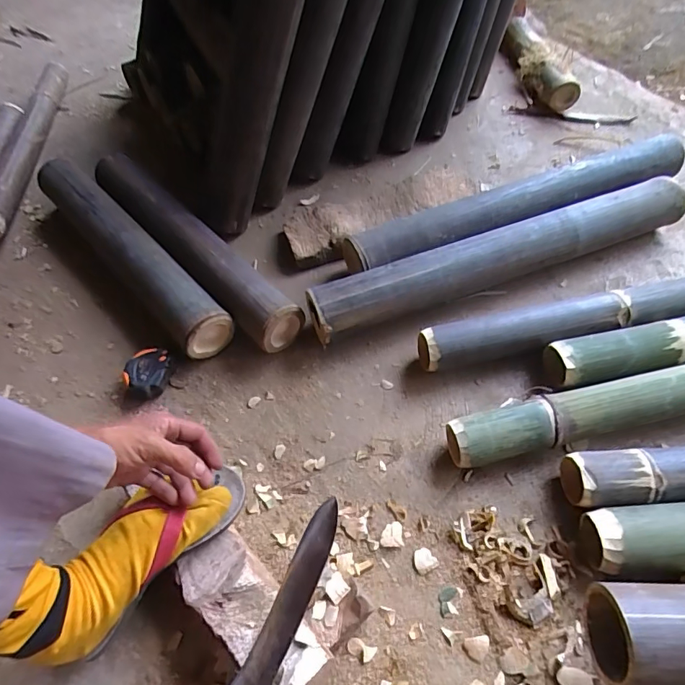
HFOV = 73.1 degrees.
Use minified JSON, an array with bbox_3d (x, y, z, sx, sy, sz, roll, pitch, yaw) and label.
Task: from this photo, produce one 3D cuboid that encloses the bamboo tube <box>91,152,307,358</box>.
[{"bbox_3d":[-0.258,-0.164,0.763,0.078,0.085,0.520,-39,62,-20],"label":"bamboo tube"}]

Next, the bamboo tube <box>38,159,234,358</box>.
[{"bbox_3d":[-0.362,-0.158,0.766,0.080,0.086,0.523,-40,63,-20],"label":"bamboo tube"}]

